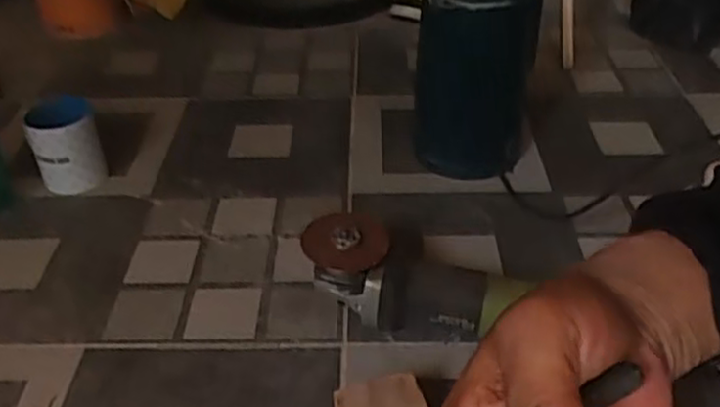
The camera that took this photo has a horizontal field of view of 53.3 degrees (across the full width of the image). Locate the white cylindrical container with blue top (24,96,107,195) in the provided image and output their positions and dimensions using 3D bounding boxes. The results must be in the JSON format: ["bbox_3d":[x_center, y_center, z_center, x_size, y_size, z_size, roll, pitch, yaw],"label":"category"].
[{"bbox_3d":[-0.378,-0.079,0.921,0.081,0.099,0.071,-20,40,-22],"label":"white cylindrical container with blue top"}]

